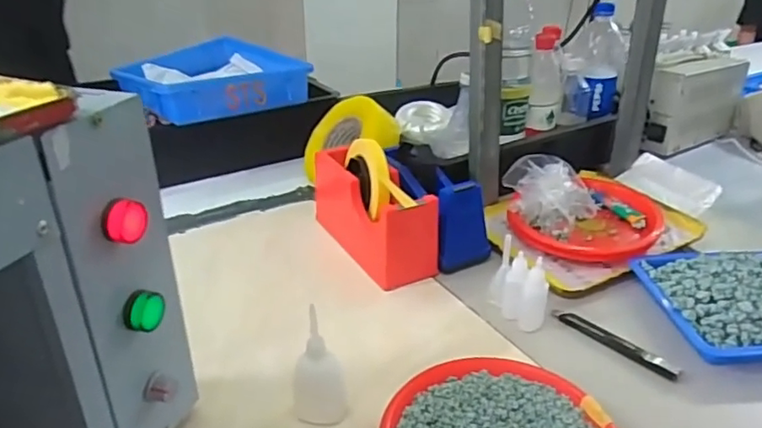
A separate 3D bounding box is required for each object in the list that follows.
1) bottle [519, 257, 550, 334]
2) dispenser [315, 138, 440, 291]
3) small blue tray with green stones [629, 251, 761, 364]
[{"bbox_3d":[0.156,0.082,0.582,0.024,0.070,0.027,14,29,18],"label":"bottle"},{"bbox_3d":[-0.011,-0.017,0.716,0.072,0.112,0.204,-11,31,-27],"label":"dispenser"},{"bbox_3d":[0.395,0.082,0.602,0.215,0.033,0.166,2,27,-4],"label":"small blue tray with green stones"}]

